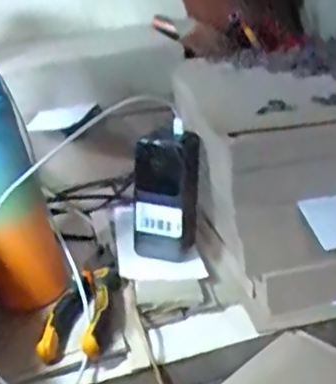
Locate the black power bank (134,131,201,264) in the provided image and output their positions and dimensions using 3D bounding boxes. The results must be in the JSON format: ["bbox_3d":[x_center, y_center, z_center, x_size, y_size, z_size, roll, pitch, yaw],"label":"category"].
[{"bbox_3d":[-0.004,0.006,0.649,0.079,0.131,0.038,-5,24,1],"label":"black power bank"}]

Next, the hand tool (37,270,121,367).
[{"bbox_3d":[-0.076,0.110,0.586,0.065,0.026,0.106,-5,24,1],"label":"hand tool"}]

